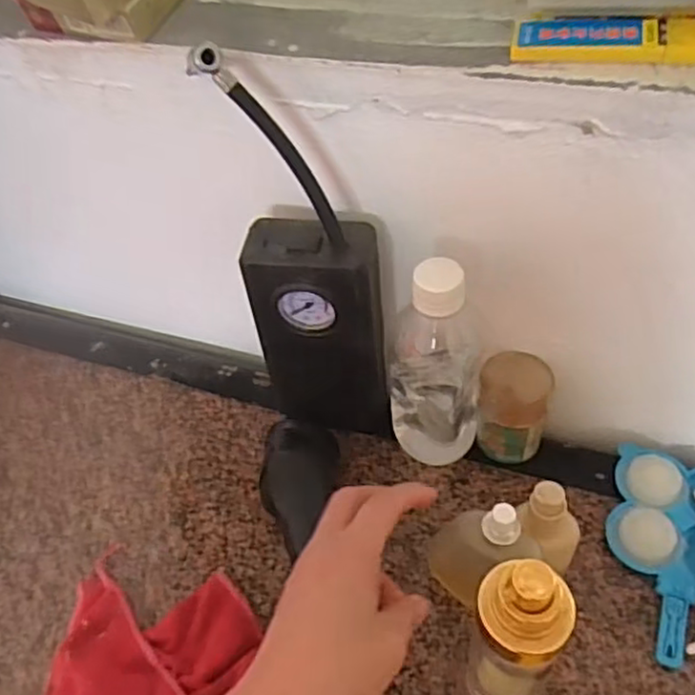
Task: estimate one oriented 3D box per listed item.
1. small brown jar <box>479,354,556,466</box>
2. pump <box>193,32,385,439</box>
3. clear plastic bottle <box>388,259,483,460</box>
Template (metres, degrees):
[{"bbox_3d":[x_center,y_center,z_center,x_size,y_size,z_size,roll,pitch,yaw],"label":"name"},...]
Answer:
[{"bbox_3d":[0.121,0.047,0.504,0.049,0.073,0.052,-3,50,4],"label":"small brown jar"},{"bbox_3d":[-0.026,-0.044,0.459,0.099,0.286,0.072,-1,50,5],"label":"pump"},{"bbox_3d":[0.058,0.021,0.459,0.063,0.180,0.064,3,50,9],"label":"clear plastic bottle"}]

